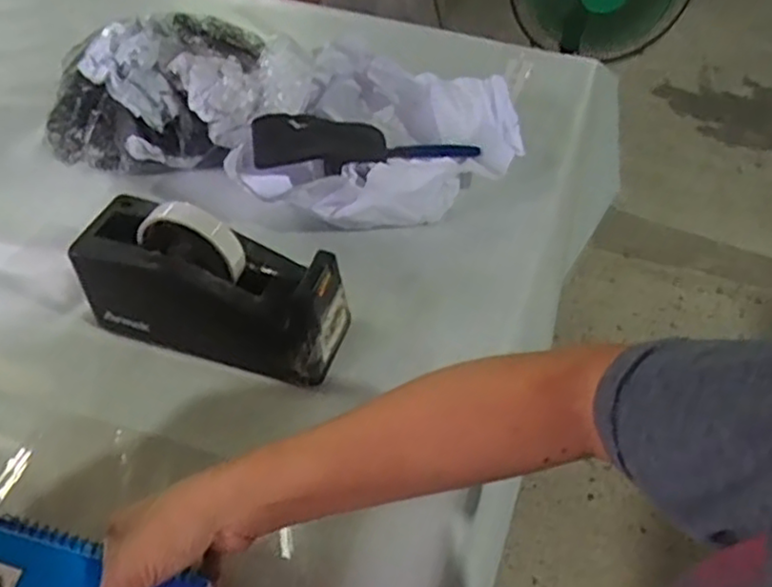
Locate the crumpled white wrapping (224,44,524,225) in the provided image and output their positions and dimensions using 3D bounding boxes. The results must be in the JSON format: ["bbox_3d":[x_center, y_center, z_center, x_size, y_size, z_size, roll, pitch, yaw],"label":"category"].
[{"bbox_3d":[-0.005,-0.148,0.703,0.289,0.108,0.197,-6,48,-10],"label":"crumpled white wrapping"}]

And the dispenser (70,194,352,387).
[{"bbox_3d":[-0.135,-0.008,0.545,0.203,0.118,0.072,15,48,10],"label":"dispenser"}]

